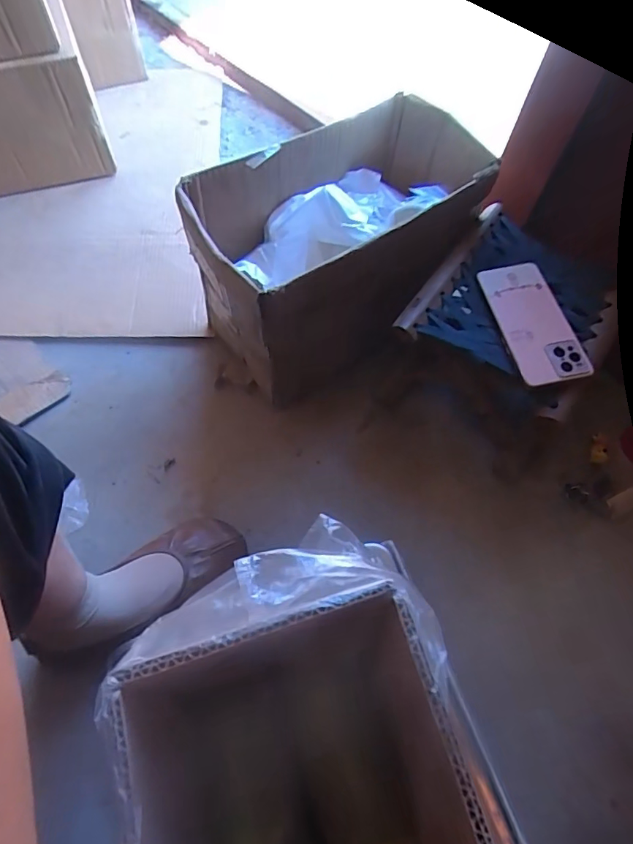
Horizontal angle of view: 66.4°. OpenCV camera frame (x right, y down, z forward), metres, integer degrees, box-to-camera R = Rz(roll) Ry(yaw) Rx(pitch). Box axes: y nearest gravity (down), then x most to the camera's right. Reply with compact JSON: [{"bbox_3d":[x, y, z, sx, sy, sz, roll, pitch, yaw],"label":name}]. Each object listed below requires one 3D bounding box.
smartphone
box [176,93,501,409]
[{"bbox_3d":[0.240,-0.113,0.540,0.075,0.016,0.161,-7,63,-8],"label":"smartphone"},{"bbox_3d":[0.049,-0.225,0.650,0.397,0.248,0.228,-33,70,-19],"label":"box"}]

